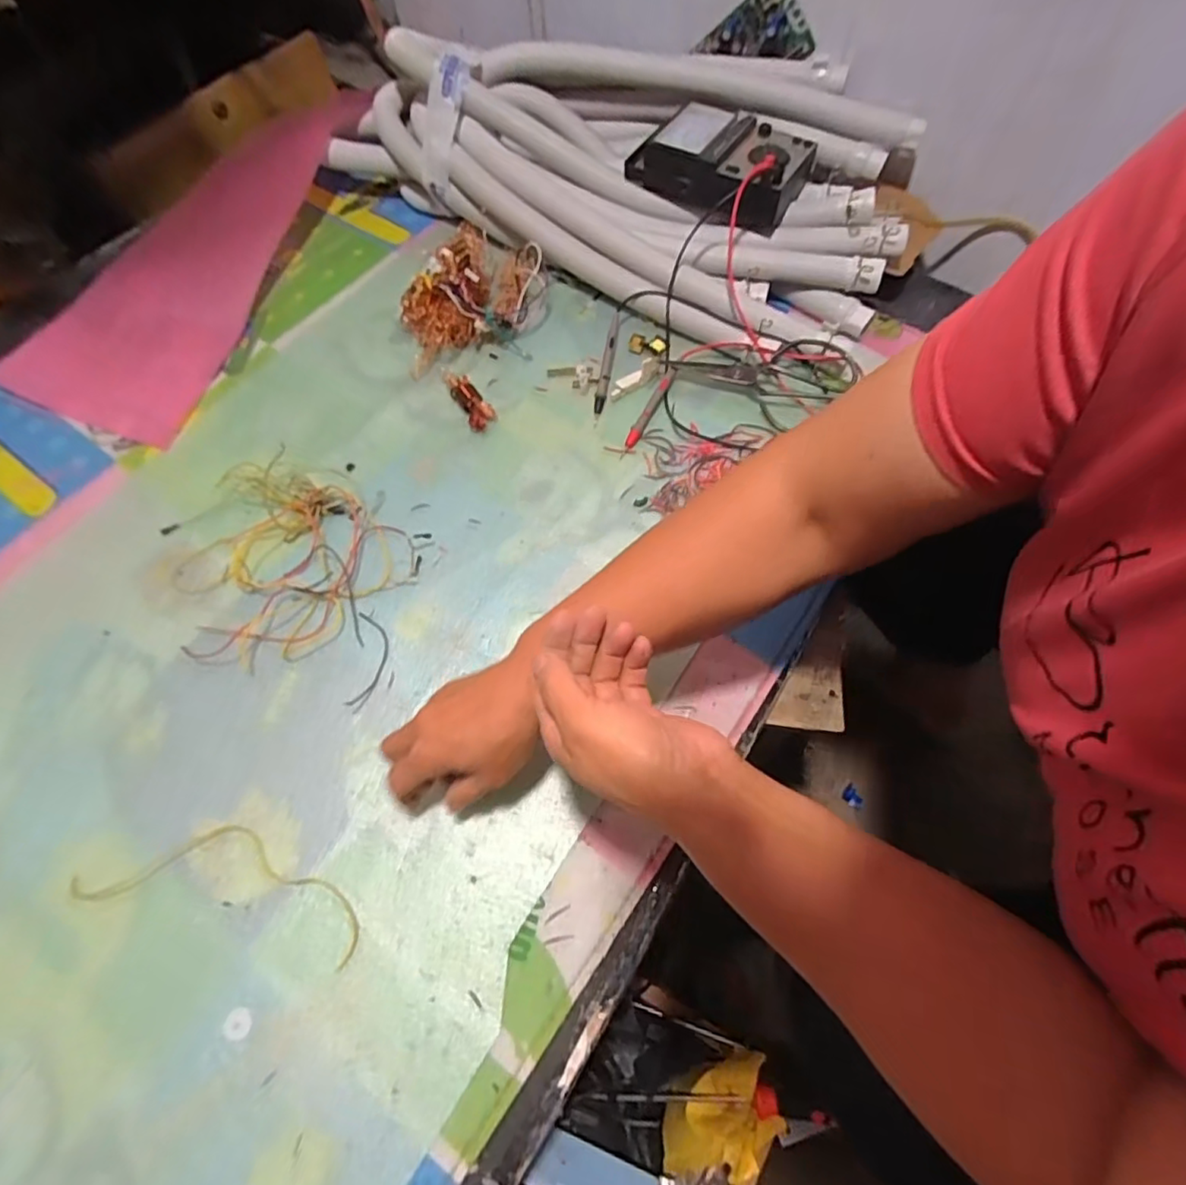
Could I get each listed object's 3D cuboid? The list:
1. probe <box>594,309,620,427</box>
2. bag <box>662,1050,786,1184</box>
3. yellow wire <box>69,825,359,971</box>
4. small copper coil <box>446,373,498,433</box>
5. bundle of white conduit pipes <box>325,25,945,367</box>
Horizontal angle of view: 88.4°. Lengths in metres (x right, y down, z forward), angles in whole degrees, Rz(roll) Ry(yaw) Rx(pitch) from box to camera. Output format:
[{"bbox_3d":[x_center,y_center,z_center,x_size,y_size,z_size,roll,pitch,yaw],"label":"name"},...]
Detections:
[{"bbox_3d":[0.016,-0.246,0.659,0.012,0.015,0.138,9,78,5],"label":"probe"},{"bbox_3d":[0.105,0.454,0.529,0.108,0.093,0.062,-24,64,-10],"label":"bag"},{"bbox_3d":[-0.274,0.215,0.457,0.219,0.004,0.069,11,66,6],"label":"yellow wire"},{"bbox_3d":[-0.129,-0.204,0.645,0.031,0.022,0.070,-29,68,-12],"label":"small copper coil"},{"bbox_3d":[0.029,-0.494,0.721,0.654,0.141,0.328,18,67,9],"label":"bundle of white conduit pipes"}]

